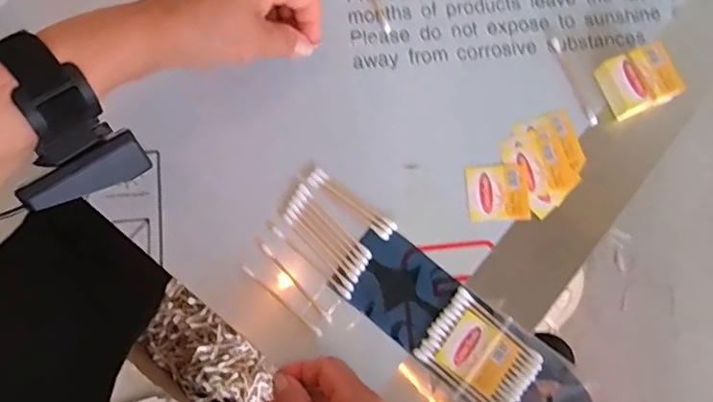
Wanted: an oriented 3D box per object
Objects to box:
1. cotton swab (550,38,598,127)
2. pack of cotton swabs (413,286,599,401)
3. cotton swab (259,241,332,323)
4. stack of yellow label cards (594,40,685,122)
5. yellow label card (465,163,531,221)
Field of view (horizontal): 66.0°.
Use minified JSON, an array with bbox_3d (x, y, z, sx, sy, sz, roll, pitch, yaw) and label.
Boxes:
[{"bbox_3d":[0.163,-0.090,0.411,0.007,0.004,0.073,-21,81,-5],"label":"cotton swab"},{"bbox_3d":[0.106,0.120,0.365,0.129,0.020,0.064,38,81,6],"label":"pack of cotton swabs"},{"bbox_3d":[-0.042,0.057,0.383,0.004,0.008,0.072,-42,83,-8],"label":"cotton swab"},{"bbox_3d":[0.204,-0.087,0.400,0.048,0.026,0.041,-20,80,-5],"label":"stack of yellow label cards"},{"bbox_3d":[0.102,-0.006,0.398,0.043,0.004,0.040,-5,79,-2],"label":"yellow label card"}]

